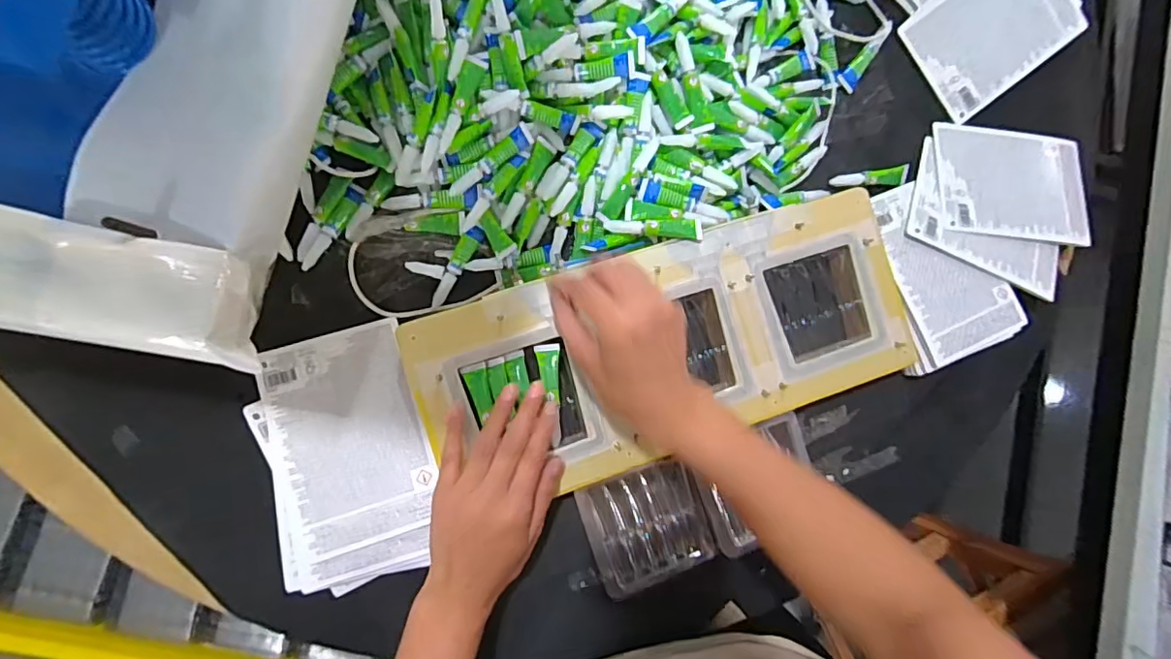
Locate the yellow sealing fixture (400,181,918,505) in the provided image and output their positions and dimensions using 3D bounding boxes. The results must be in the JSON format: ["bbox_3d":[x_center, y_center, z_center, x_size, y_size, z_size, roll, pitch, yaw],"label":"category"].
[{"bbox_3d":[0.075,0.014,0.475,0.420,0.035,0.185,-12,89,-10],"label":"yellow sealing fixture"}]

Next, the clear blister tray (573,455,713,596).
[{"bbox_3d":[0.054,0.172,0.484,0.101,0.018,0.098,-18,90,-10],"label":"clear blister tray"}]

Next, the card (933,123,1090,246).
[{"bbox_3d":[0.429,-0.147,0.554,0.164,0.009,0.117,4,80,-8],"label":"card"}]

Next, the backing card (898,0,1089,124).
[{"bbox_3d":[0.414,-0.306,0.555,0.168,0.011,0.114,-37,97,0],"label":"backing card"}]

